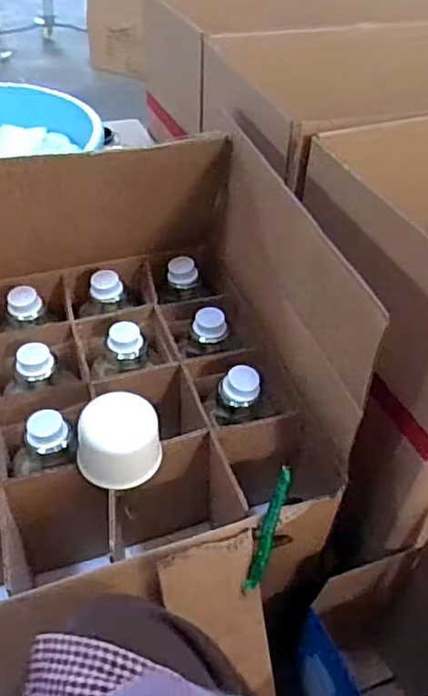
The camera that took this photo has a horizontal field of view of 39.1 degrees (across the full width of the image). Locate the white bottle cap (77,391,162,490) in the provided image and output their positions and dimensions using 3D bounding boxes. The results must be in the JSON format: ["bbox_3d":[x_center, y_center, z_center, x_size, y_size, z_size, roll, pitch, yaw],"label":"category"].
[{"bbox_3d":[-0.095,0.096,0.608,0.082,0.072,0.073,5,43,-2],"label":"white bottle cap"}]

